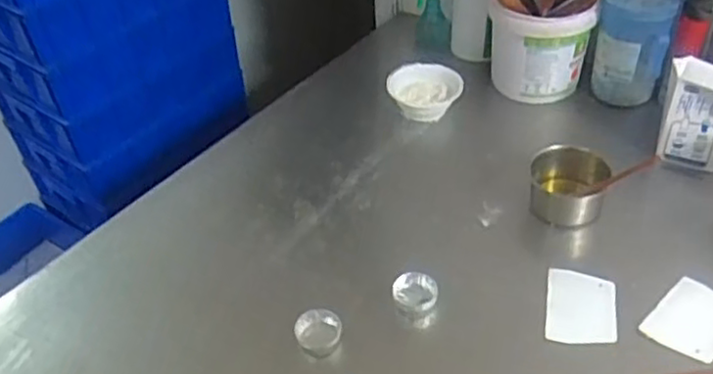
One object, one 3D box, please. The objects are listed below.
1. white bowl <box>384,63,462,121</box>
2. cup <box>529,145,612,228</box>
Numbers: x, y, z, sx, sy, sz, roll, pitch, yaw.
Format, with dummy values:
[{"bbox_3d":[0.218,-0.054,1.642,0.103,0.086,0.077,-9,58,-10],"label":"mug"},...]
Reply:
[{"bbox_3d":[0.132,-0.180,1.343,0.137,0.082,0.137,-2,41,2],"label":"white bowl"},{"bbox_3d":[0.347,-0.001,1.134,0.121,0.087,0.123,-2,41,2],"label":"cup"}]

